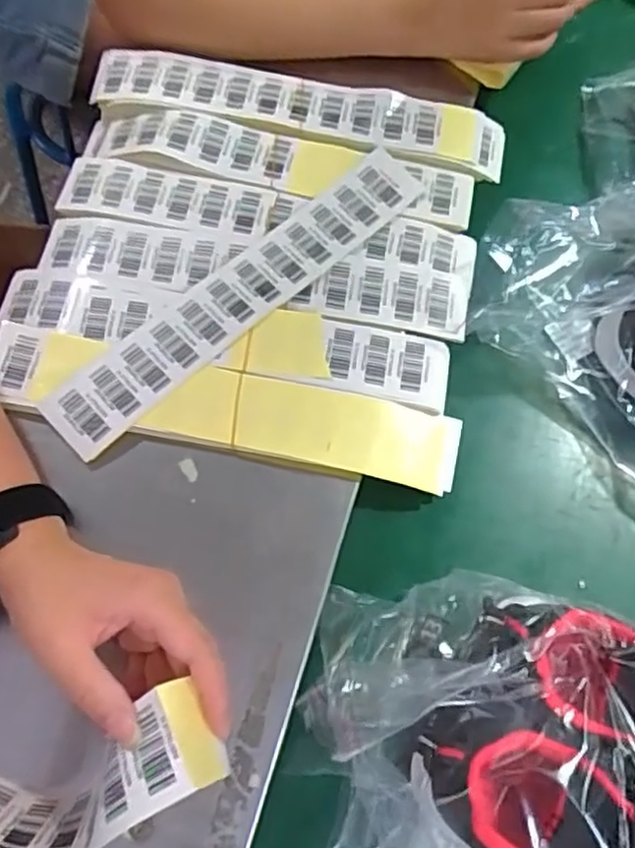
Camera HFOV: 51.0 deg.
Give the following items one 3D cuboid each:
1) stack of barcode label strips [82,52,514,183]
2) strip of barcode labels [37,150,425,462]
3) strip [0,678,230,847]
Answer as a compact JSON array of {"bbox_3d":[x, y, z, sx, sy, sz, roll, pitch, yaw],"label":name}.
[{"bbox_3d":[-0.015,-0.253,0.539,0.333,0.020,0.058,11,82,1],"label":"stack of barcode label strips"},{"bbox_3d":[-0.052,-0.099,0.479,0.320,0.006,0.055,-42,77,-15],"label":"strip of barcode labels"},{"bbox_3d":[-0.153,0.165,0.345,0.206,0.061,0.104,3,70,13],"label":"strip"}]

